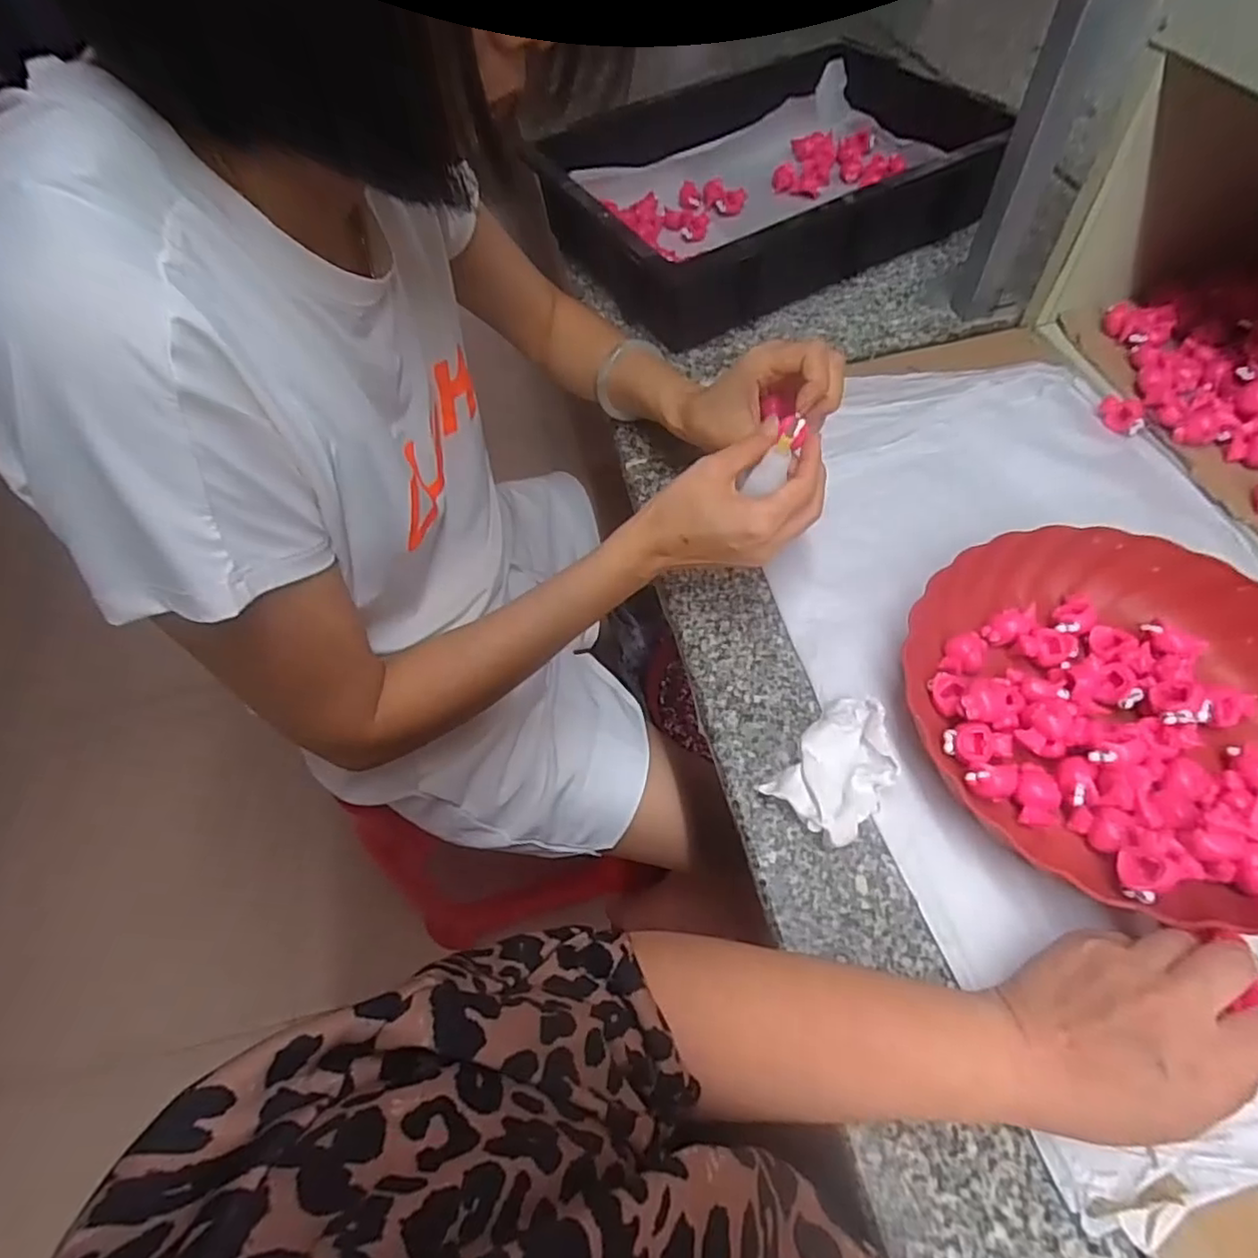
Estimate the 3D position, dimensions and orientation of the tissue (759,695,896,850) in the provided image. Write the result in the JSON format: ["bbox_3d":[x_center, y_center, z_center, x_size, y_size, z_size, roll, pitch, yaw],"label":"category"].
[{"bbox_3d":[0.131,0.085,0.399,0.056,0.034,0.087,39,68,25],"label":"tissue"}]

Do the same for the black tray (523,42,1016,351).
[{"bbox_3d":[0.150,-0.486,0.711,0.450,0.097,0.308,-26,59,-11],"label":"black tray"}]

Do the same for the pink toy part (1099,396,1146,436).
[{"bbox_3d":[0.408,-0.179,0.538,0.023,0.014,0.039,-1,58,4],"label":"pink toy part"}]

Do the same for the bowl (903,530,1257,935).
[{"bbox_3d":[0.298,0.042,0.392,0.244,0.044,0.213,36,67,24],"label":"bowl"}]

